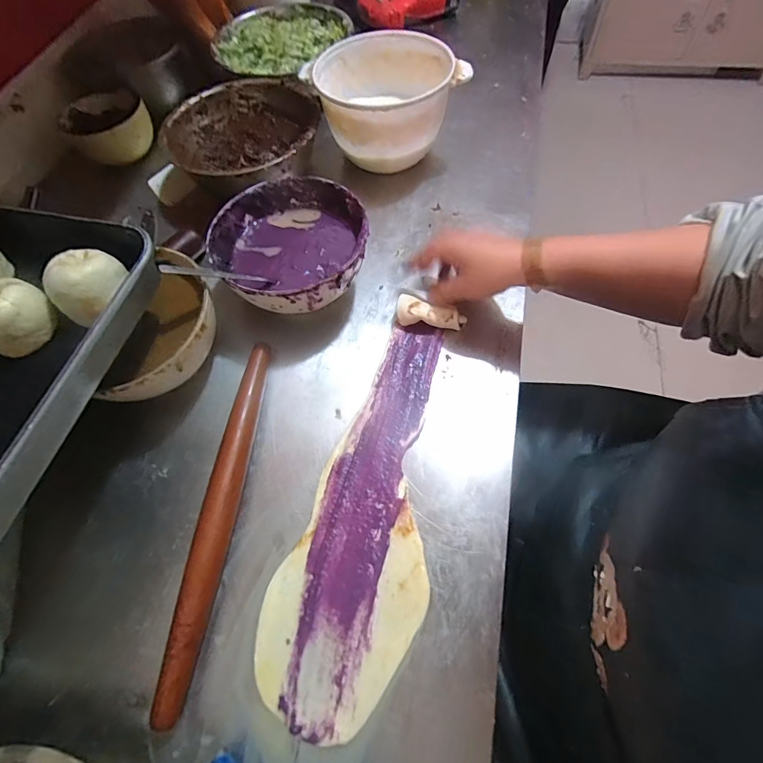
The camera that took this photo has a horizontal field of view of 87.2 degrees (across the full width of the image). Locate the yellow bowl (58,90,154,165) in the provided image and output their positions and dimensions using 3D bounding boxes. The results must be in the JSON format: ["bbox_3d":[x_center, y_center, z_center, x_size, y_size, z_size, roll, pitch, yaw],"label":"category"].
[{"bbox_3d":[-0.438,-0.412,0.649,0.123,0.048,0.115,-27,65,-9],"label":"yellow bowl"}]

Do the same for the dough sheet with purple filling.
[{"bbox_3d":[0.007,0.095,0.389,0.125,0.018,0.401,18,66,13],"label":"dough sheet with purple filling"}]

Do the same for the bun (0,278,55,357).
[{"bbox_3d":[-0.327,-0.059,0.356,0.052,0.048,0.062,4,64,6],"label":"bun"}]

